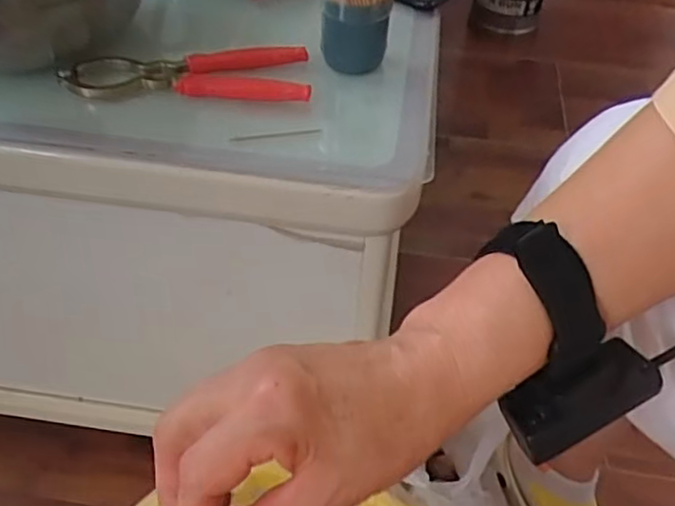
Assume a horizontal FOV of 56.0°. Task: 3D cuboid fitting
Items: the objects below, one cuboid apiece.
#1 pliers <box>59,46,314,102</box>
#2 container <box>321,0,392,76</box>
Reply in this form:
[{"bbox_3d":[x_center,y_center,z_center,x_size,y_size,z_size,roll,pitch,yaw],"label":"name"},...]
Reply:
[{"bbox_3d":[-0.100,-0.125,0.432,0.159,0.012,0.057,3,49,-1],"label":"pliers"},{"bbox_3d":[0.012,-0.166,0.431,0.046,0.073,0.047,2,48,-1],"label":"container"}]

